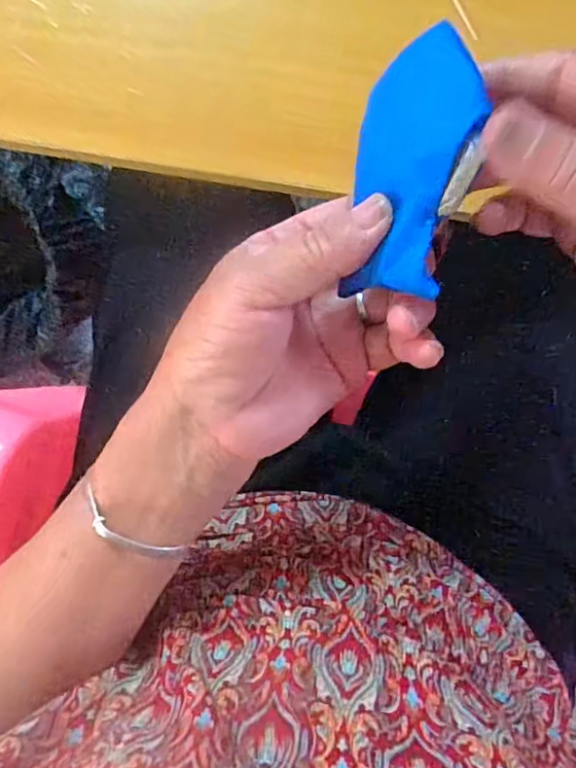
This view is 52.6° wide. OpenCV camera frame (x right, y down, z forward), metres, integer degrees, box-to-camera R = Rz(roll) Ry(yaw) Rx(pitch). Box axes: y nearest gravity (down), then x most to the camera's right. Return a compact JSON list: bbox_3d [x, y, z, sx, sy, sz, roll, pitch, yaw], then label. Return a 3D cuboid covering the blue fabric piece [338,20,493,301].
[{"bbox_3d":[0.045,-0.081,0.214,0.044,0.006,0.092,13,92,35],"label":"blue fabric piece"}]

